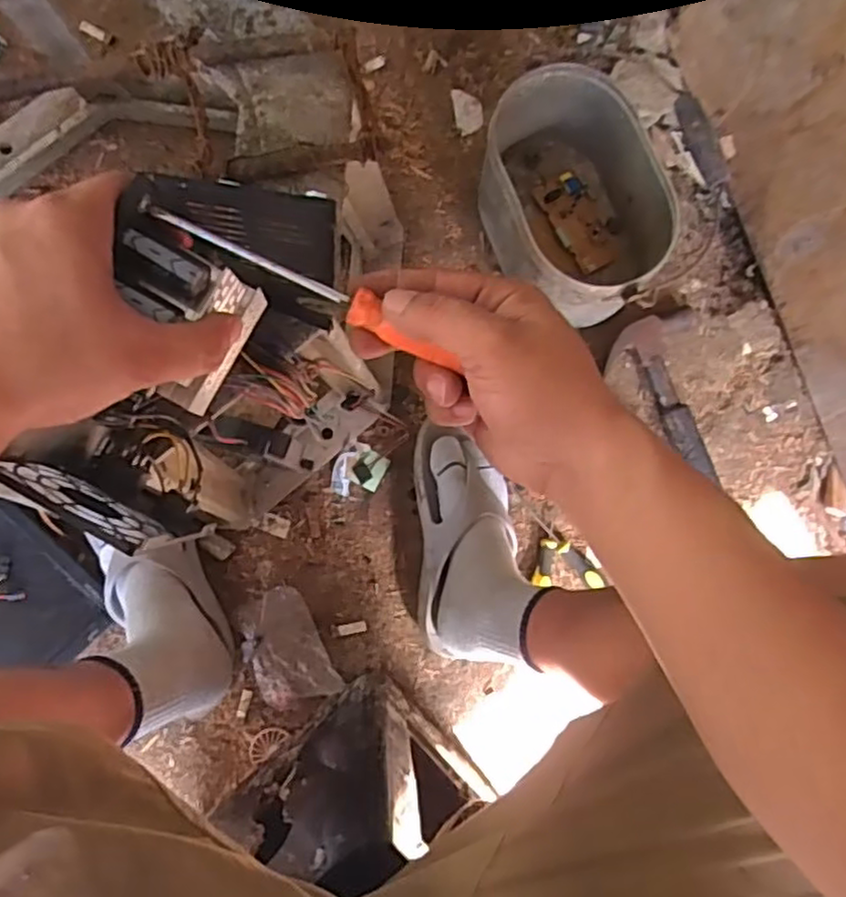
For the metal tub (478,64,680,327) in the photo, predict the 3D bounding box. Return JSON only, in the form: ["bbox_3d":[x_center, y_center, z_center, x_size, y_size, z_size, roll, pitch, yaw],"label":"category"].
[{"bbox_3d":[0.158,-0.266,0.744,0.159,0.134,0.254,-21,89,-4],"label":"metal tub"}]

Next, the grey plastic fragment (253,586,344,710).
[{"bbox_3d":[-0.154,0.226,0.754,0.081,0.011,0.127,-28,89,-4],"label":"grey plastic fragment"}]

